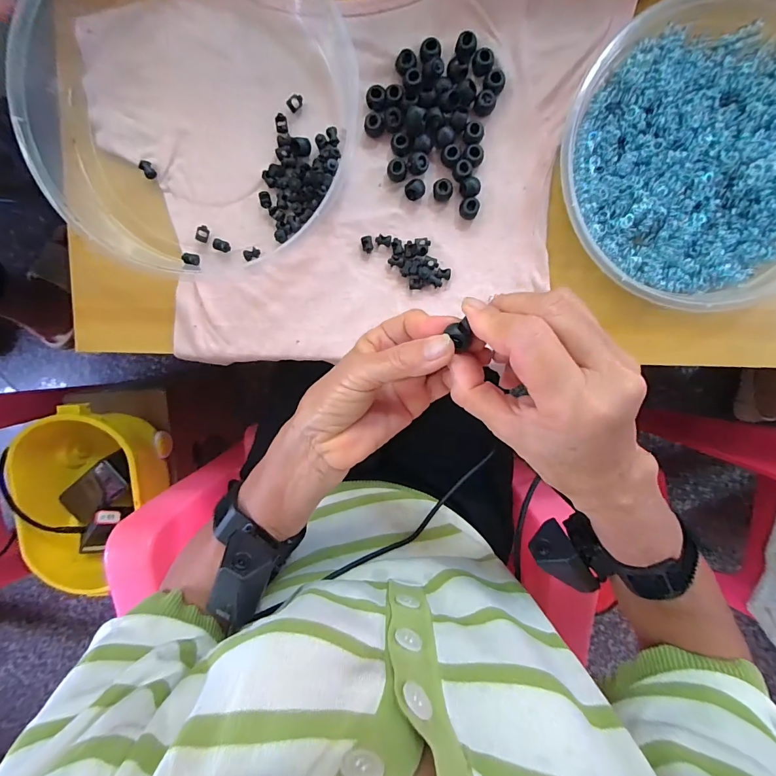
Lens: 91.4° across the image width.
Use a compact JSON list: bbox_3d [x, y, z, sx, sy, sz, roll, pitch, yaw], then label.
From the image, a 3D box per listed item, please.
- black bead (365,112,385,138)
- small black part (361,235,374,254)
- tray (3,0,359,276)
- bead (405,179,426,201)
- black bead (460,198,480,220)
[{"bbox_3d":[-0.010,-0.200,0.288,0.015,0.008,0.014,0,95,1],"label":"black bead"},{"bbox_3d":[-0.016,-0.114,0.301,0.009,0.005,0.013,-13,95,3],"label":"small black part"},{"bbox_3d":[-0.142,-0.214,0.273,0.226,0.046,0.235,0,95,1],"label":"tray"},{"bbox_3d":[0.021,-0.152,0.292,0.015,0.011,0.012,-33,94,4],"label":"bead"},{"bbox_3d":[0.063,-0.139,0.292,0.015,0.011,0.012,25,95,-1],"label":"black bead"}]

